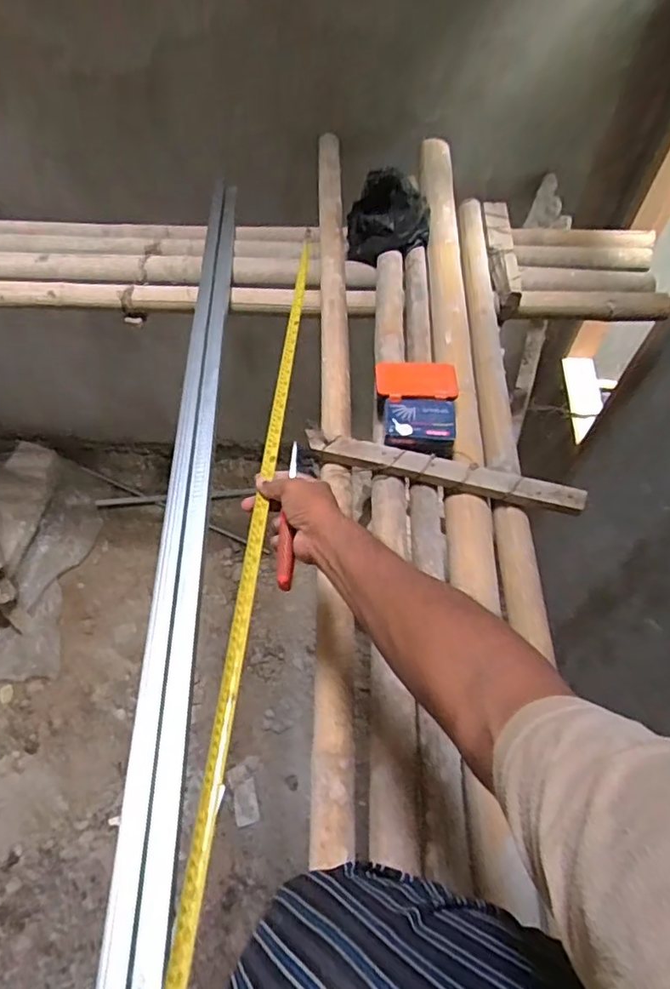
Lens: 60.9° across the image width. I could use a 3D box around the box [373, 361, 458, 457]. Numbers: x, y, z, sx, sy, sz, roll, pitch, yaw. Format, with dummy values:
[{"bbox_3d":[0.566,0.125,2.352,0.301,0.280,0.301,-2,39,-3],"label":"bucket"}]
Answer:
[{"bbox_3d":[0.142,-0.154,1.005,0.141,0.053,0.182,3,57,1],"label":"box"}]

